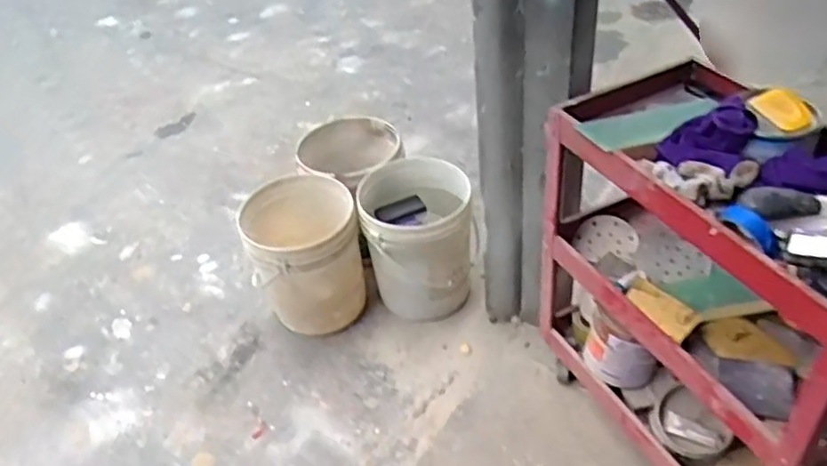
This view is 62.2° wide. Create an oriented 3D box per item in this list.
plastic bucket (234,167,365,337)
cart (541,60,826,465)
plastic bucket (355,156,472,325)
[{"bbox_3d":[-0.282,0.080,1.833,0.282,0.382,0.301,-4,41,4],"label":"plastic bucket"},{"bbox_3d":[0.578,0.107,1.295,0.363,0.664,0.694,-25,44,-18],"label":"cart"},{"bbox_3d":[0.011,0.025,1.862,0.281,0.379,0.286,-4,41,4],"label":"plastic bucket"}]

